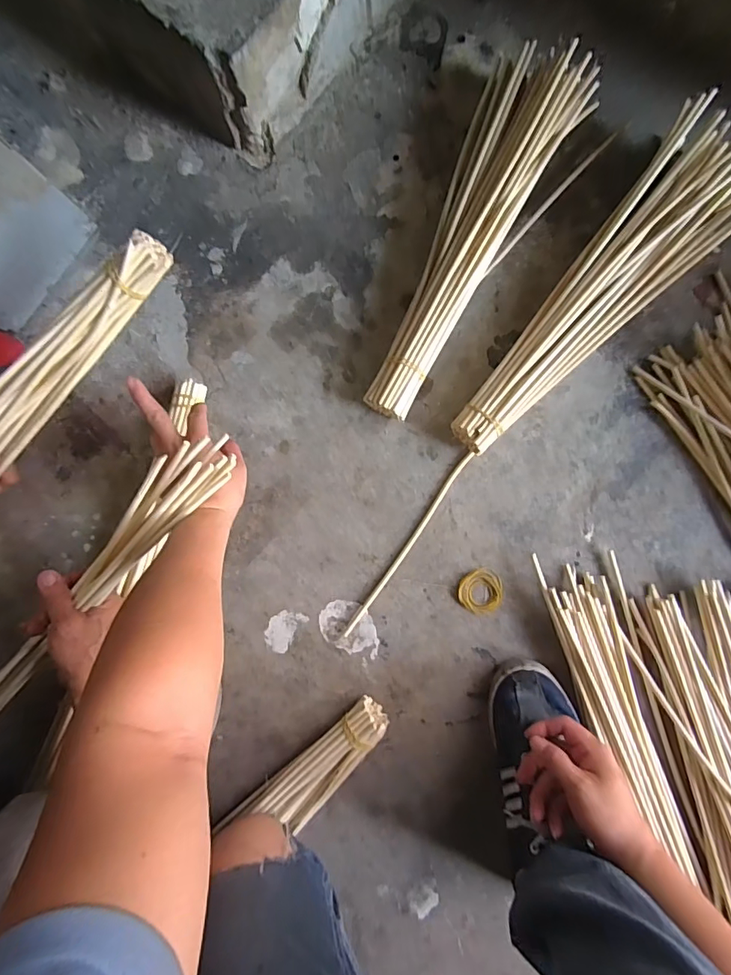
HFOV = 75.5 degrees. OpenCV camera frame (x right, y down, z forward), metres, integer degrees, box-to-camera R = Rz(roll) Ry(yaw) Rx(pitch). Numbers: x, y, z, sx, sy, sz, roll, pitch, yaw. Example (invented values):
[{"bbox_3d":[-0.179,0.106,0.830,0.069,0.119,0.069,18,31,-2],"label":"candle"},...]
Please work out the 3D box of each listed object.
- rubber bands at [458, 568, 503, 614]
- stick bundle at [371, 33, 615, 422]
[{"bbox_3d":[0.145,0.130,0.593,0.055,0.004,0.055,0,90,4],"label":"rubber bands"},{"bbox_3d":[0.120,-0.296,0.571,0.139,0.068,0.453,30,91,3],"label":"stick bundle"}]

